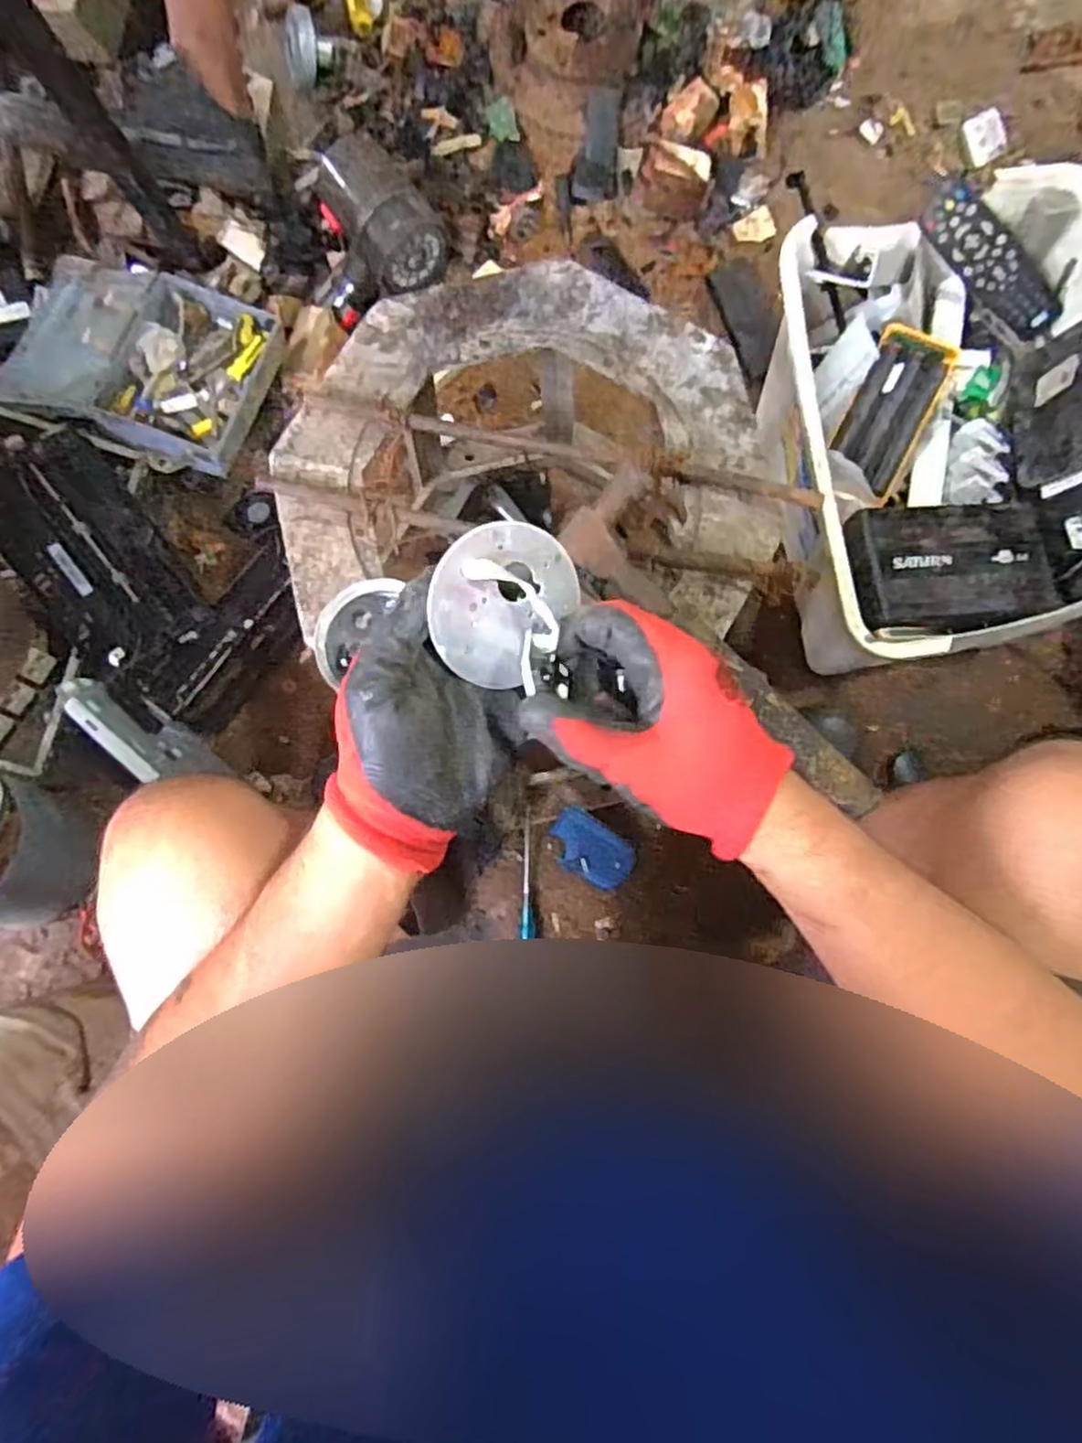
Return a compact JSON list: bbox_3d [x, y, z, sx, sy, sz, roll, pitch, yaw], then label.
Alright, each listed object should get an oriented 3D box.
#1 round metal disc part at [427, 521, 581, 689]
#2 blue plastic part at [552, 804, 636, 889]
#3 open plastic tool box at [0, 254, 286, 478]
[{"bbox_3d":[-0.022,-0.064,0.373,0.072,0.005,0.081,35,88,-30],"label":"round metal disc part"},{"bbox_3d":[0.060,0.157,0.870,0.106,0.026,0.063,36,86,7],"label":"blue plastic part"},{"bbox_3d":[-0.507,-0.454,0.884,0.328,0.088,0.239,15,84,5],"label":"open plastic tool box"}]

